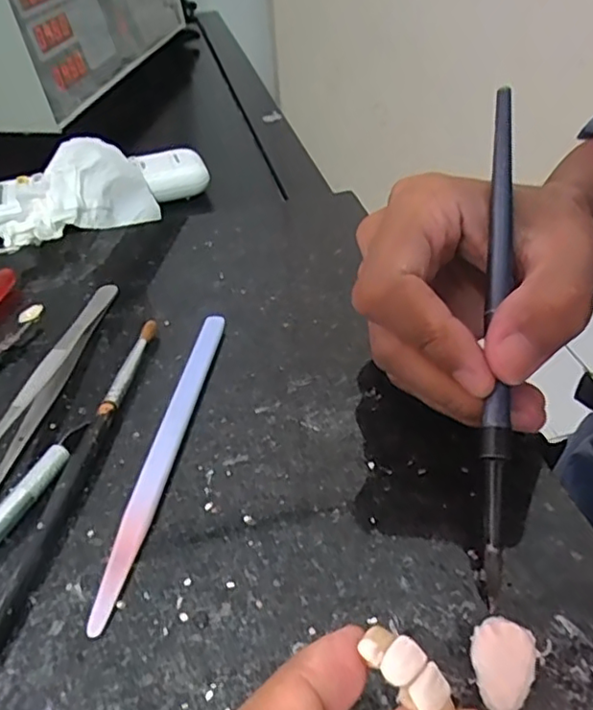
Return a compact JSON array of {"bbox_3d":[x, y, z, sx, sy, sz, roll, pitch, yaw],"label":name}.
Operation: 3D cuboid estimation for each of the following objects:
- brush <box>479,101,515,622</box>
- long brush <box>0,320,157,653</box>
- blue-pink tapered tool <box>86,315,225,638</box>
[{"bbox_3d":[0.064,-0.011,0.194,0.008,0.011,0.168,4,73,9],"label":"brush"},{"bbox_3d":[-0.078,0.049,0.197,0.010,0.009,0.186,4,40,9],"label":"long brush"},{"bbox_3d":[-0.046,0.030,0.220,0.009,0.004,0.138,14,42,-2],"label":"blue-pink tapered tool"}]

